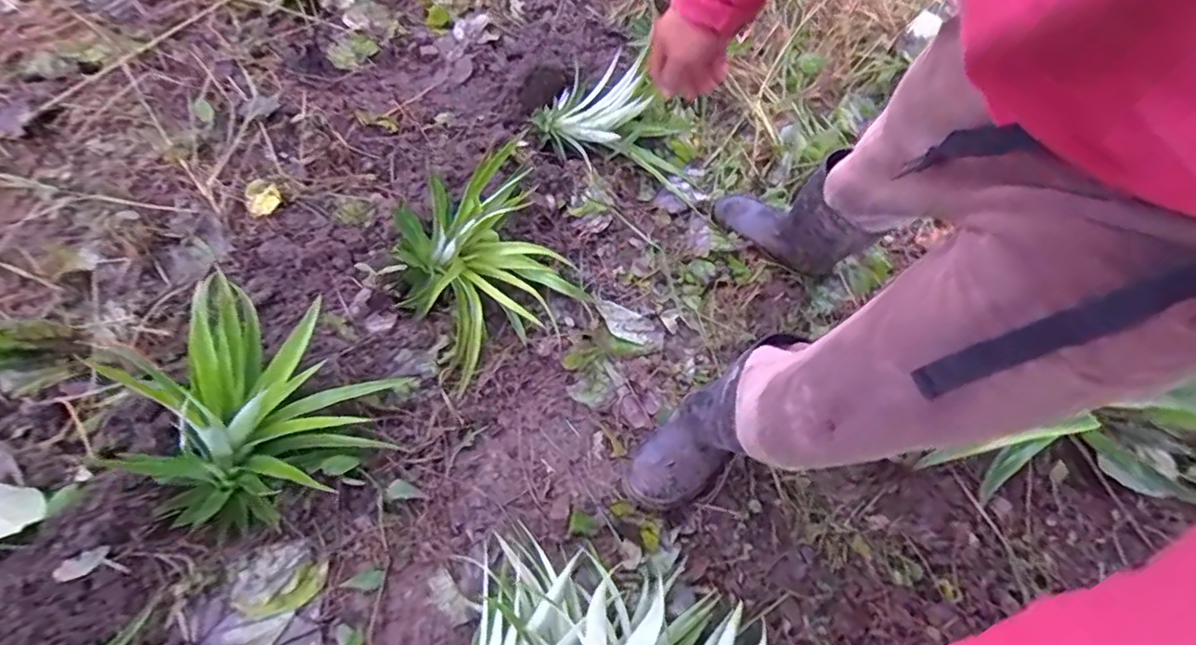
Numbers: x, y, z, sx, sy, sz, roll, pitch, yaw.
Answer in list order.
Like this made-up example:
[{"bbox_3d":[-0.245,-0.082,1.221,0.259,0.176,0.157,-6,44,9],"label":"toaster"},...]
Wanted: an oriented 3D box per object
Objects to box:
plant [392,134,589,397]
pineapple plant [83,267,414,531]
[{"bbox_3d":[-0.199,-0.111,1.078,0.307,0.189,0.351,-34,78,-9],"label":"plant"},{"bbox_3d":[-0.513,0.099,0.836,0.343,0.218,0.307,43,79,10],"label":"pineapple plant"}]

